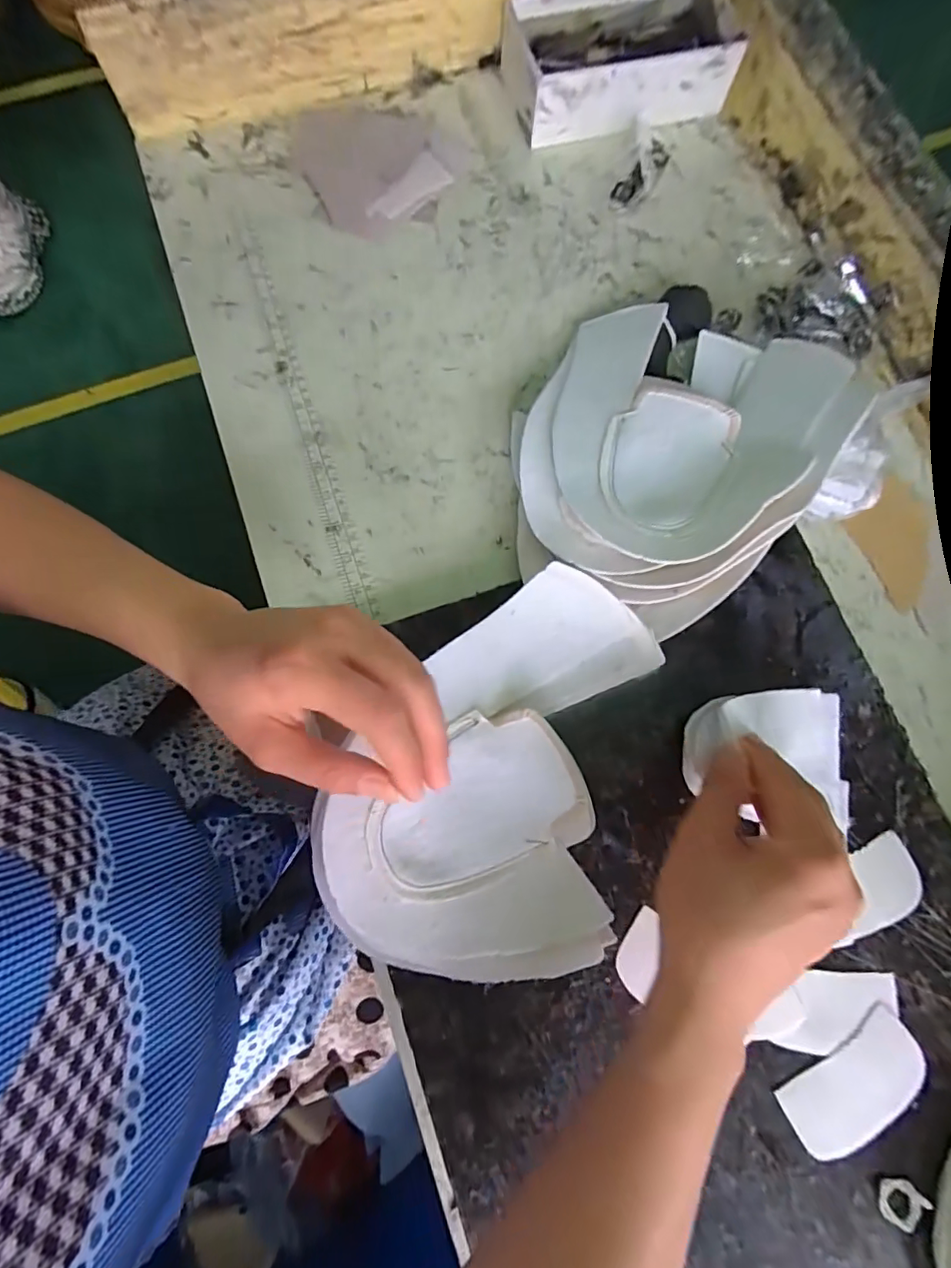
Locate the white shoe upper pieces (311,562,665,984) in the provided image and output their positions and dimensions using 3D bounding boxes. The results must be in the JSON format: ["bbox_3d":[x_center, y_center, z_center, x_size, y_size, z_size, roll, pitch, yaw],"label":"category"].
[{"bbox_3d":[0.012,0.072,0.306,0.158,0.036,0.235,14,76,3],"label":"white shoe upper pieces"}]

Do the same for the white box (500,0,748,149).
[{"bbox_3d":[0.129,-0.511,0.471,0.187,0.055,0.111,-11,77,-6],"label":"white box"}]

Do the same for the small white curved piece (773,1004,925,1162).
[{"bbox_3d":[0.216,0.257,0.299,0.085,0.004,0.044,-31,78,-8],"label":"small white curved piece"}]

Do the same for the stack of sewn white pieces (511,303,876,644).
[{"bbox_3d":[0.136,-0.133,0.370,0.200,0.056,0.253,29,77,6],"label":"stack of sewn white pieces"}]

